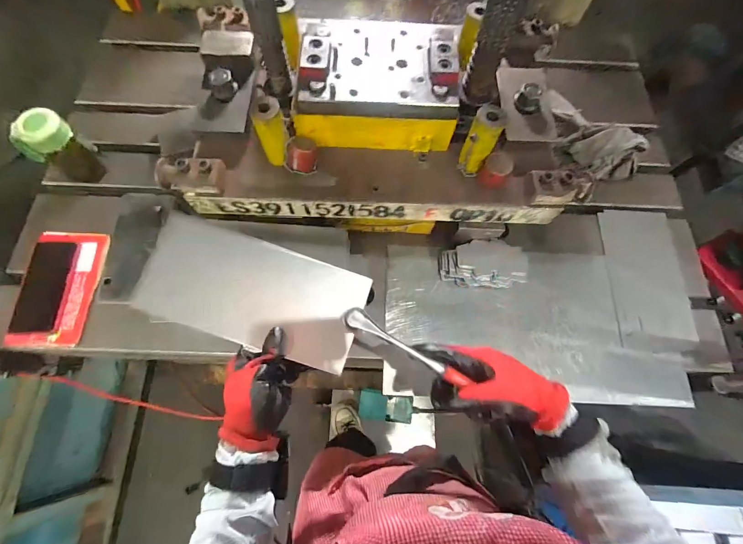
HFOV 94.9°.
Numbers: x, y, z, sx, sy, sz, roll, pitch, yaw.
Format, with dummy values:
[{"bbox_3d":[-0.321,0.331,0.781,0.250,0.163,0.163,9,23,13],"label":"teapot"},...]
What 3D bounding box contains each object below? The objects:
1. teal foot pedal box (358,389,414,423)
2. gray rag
[{"bbox_3d":[0.054,0.479,1.212,0.200,0.045,0.100,15,69,-11],"label":"teal foot pedal box"},{"bbox_3d":[0.426,-0.278,0.672,0.141,0.069,0.201,-12,70,-6],"label":"gray rag"}]

